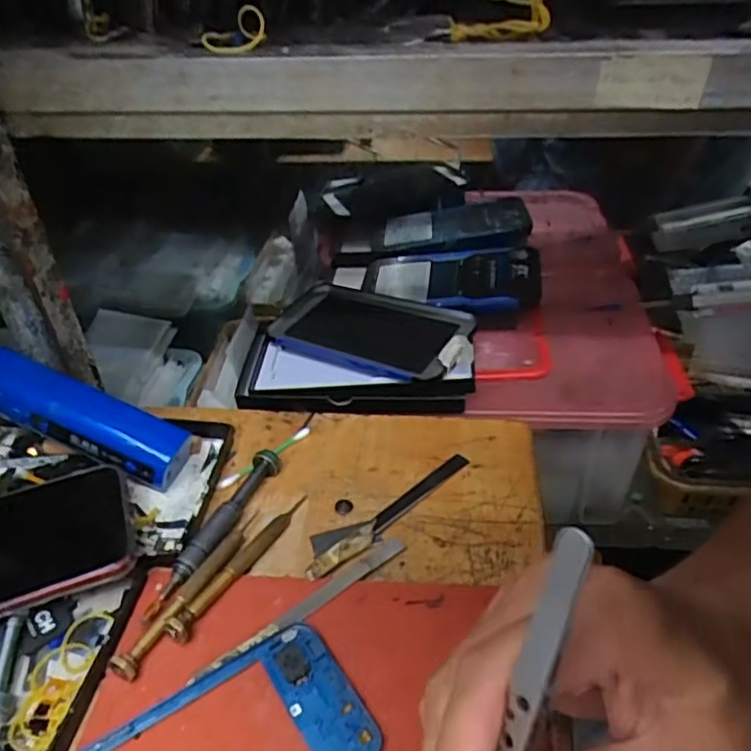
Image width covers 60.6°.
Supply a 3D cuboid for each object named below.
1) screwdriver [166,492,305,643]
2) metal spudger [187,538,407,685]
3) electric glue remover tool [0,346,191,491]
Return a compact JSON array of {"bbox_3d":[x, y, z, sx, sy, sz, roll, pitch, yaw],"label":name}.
[{"bbox_3d":[-0.072,0.098,0.348,0.011,0.010,0.106,19,43,25],"label":"screwdriver"},{"bbox_3d":[-0.034,0.117,0.327,0.126,0.004,0.011,-28,45,-29],"label":"metal spudger"},{"bbox_3d":[-0.181,0.024,0.394,0.129,0.033,0.038,26,38,-3],"label":"electric glue remover tool"}]

